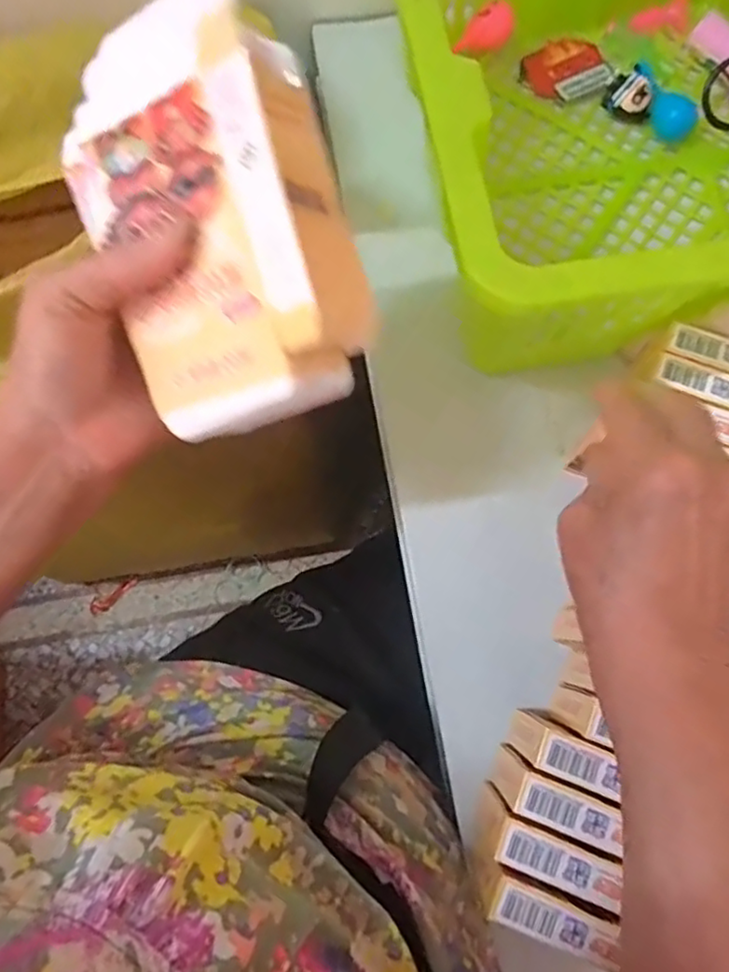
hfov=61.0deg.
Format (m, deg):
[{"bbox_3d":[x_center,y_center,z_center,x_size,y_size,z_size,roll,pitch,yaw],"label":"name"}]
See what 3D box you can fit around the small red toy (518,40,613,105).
[{"bbox_3d":[0.154,-0.320,0.475,0.065,0.006,0.050,-19,78,-5],"label":"small red toy"}]

